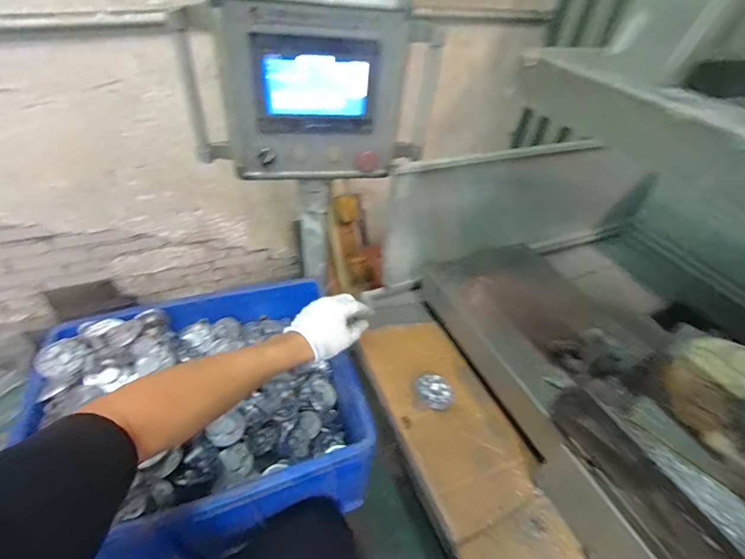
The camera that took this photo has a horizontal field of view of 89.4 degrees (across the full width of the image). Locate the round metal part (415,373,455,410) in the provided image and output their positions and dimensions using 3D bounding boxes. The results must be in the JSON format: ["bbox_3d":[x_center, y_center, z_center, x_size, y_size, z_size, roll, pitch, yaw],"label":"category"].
[{"bbox_3d":[0.098,0.182,0.605,0.057,0.018,0.064,-5,43,-13],"label":"round metal part"}]

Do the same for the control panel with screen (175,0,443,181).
[{"bbox_3d":[-0.090,-0.305,0.623,0.402,0.284,0.068,-2,43,-10],"label":"control panel with screen"}]

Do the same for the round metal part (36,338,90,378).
[{"bbox_3d":[-0.541,0.136,0.657,0.064,0.023,0.072,2,42,-6],"label":"round metal part"}]

